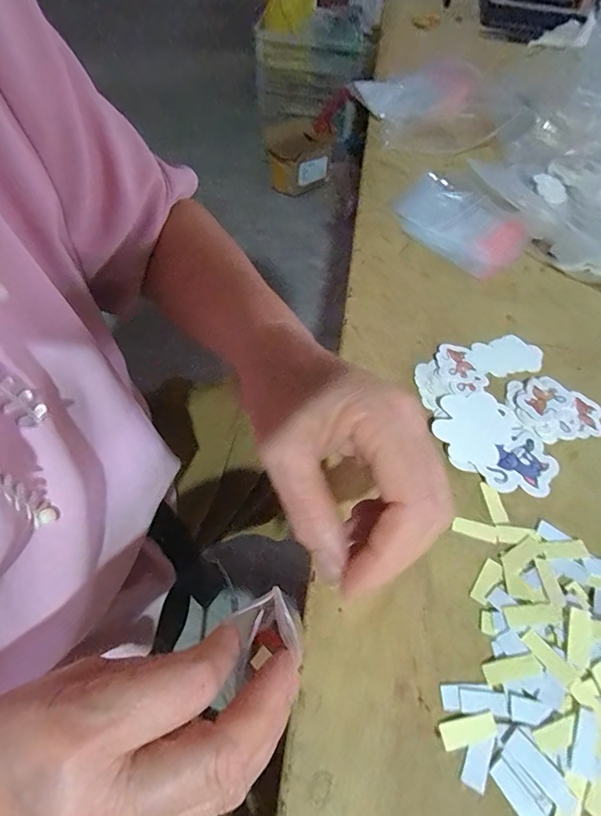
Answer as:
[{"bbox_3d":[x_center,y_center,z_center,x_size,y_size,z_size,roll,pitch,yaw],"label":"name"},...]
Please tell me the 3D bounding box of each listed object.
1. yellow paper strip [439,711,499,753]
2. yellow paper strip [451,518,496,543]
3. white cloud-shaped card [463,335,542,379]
[{"bbox_3d":[0.085,0.162,0.217,0.029,0.004,0.012,-13,58,-10],"label":"yellow paper strip"},{"bbox_3d":[0.111,0.077,0.276,0.028,0.004,0.011,12,58,7],"label":"yellow paper strip"},{"bbox_3d":[0.167,-0.043,0.356,0.067,0.004,0.038,-8,58,-13],"label":"white cloud-shaped card"}]

